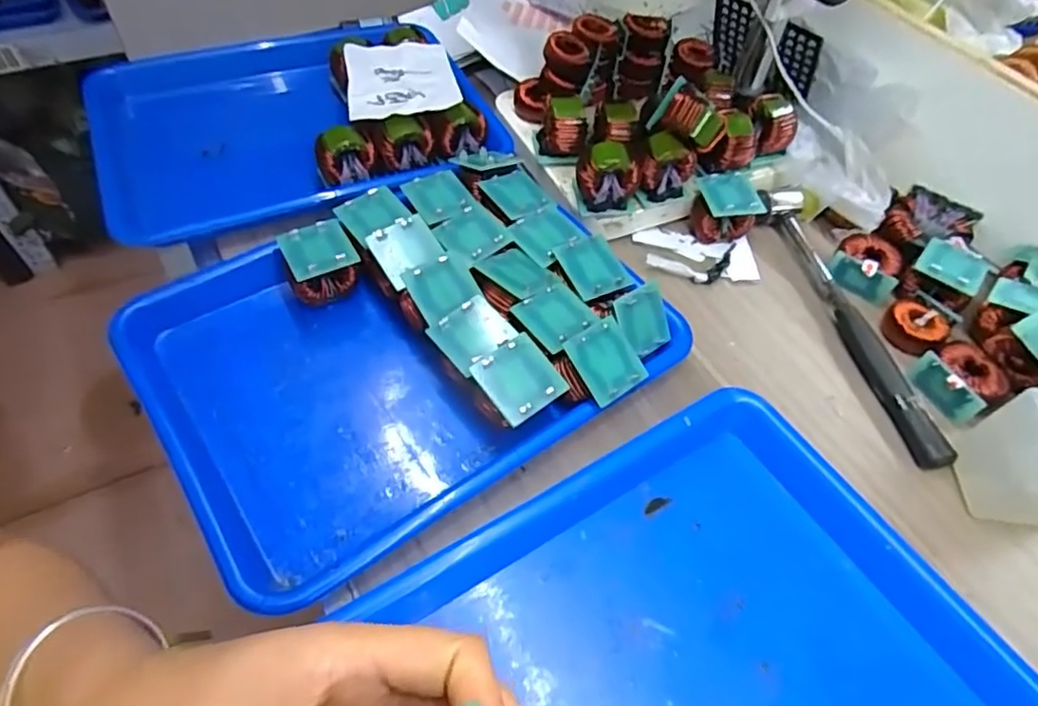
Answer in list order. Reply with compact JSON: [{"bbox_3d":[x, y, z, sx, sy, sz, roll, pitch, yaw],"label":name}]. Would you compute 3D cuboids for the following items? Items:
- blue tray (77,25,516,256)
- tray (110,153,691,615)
[{"bbox_3d":[-0.195,-0.204,0.575,0.327,0.081,0.256,-20,58,-18],"label":"blue tray"},{"bbox_3d":[-0.077,-0.011,0.422,0.321,0.056,0.245,-29,61,-23],"label":"tray"}]

